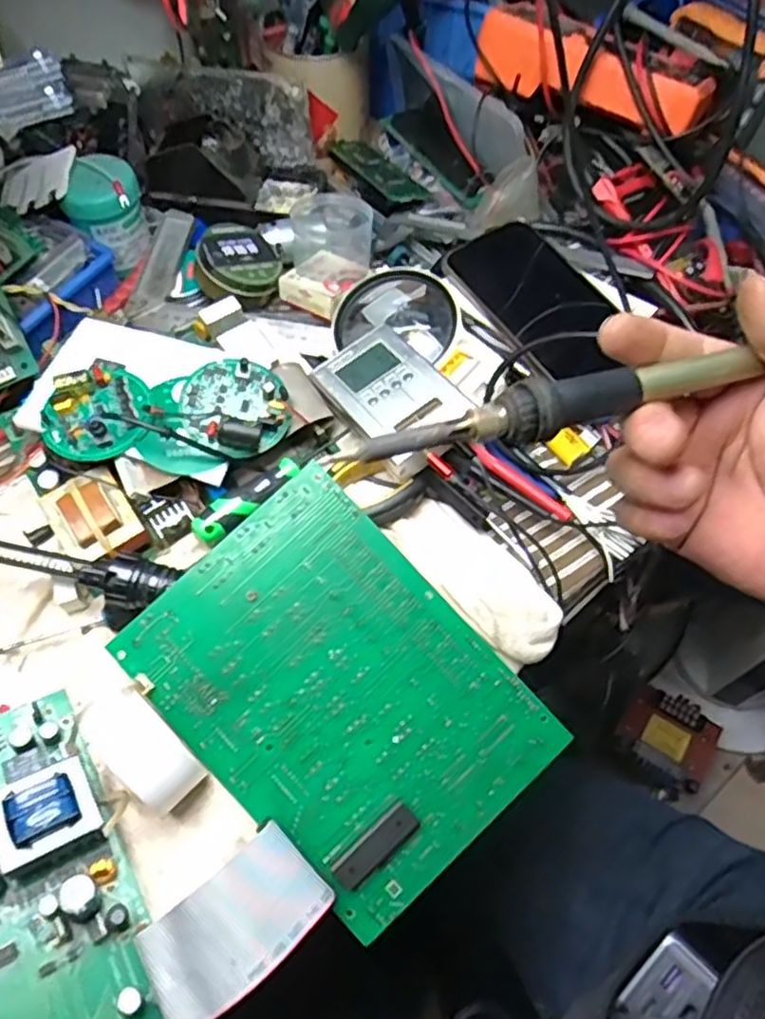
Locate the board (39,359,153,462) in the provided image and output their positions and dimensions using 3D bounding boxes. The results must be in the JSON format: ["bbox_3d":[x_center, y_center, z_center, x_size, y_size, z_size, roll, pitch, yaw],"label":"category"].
[{"bbox_3d":[-0.189,-0.067,0.466,0.069,0.027,0.073,1,60,-1],"label":"board"}]

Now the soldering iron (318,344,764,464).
[{"bbox_3d":[0.063,-0.037,0.256,0.163,0.016,0.017,-14,62,-12],"label":"soldering iron"}]

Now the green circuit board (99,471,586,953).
[{"bbox_3d":[-0.023,0.104,0.403,0.158,0.010,0.217,-42,86,-6],"label":"green circuit board"}]

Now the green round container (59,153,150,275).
[{"bbox_3d":[-0.222,-0.245,0.586,0.051,0.070,0.062,11,61,5],"label":"green round container"}]

